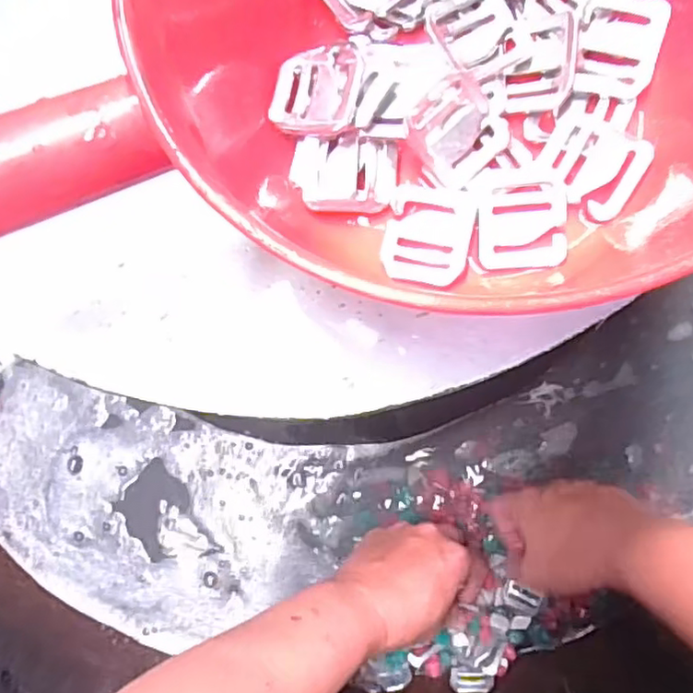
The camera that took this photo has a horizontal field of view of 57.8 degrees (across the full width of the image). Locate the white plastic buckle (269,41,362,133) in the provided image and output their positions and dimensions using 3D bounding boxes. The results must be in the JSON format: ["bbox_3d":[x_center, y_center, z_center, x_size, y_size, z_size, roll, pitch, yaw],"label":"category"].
[{"bbox_3d":[-0.010,-0.093,0.226,0.034,0.006,0.036,10,79,27],"label":"white plastic buckle"}]

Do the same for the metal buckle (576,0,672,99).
[{"bbox_3d":[0.097,-0.107,0.223,0.027,0.004,0.034,14,99,13],"label":"metal buckle"}]

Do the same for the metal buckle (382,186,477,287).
[{"bbox_3d":[0.030,-0.040,0.227,0.030,0.004,0.035,12,84,7],"label":"metal buckle"}]

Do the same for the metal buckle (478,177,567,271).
[{"bbox_3d":[0.063,-0.044,0.224,0.030,0.005,0.032,0,82,6],"label":"metal buckle"}]

